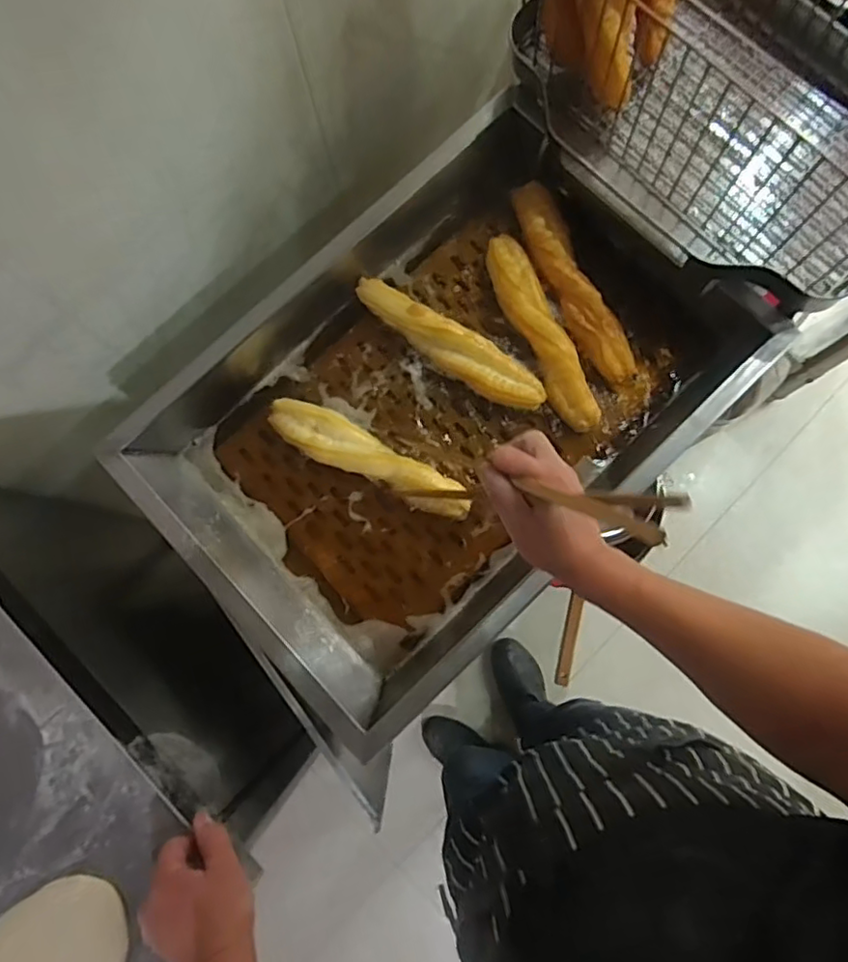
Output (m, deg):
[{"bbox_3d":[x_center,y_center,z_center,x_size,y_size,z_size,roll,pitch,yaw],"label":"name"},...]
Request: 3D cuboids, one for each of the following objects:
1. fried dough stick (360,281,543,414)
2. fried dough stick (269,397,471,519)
[{"bbox_3d":[0.033,-0.175,0.783,0.271,0.050,0.054,33,83,7],"label":"fried dough stick"},{"bbox_3d":[-0.068,-0.031,0.760,0.272,0.039,0.058,27,82,6],"label":"fried dough stick"}]

